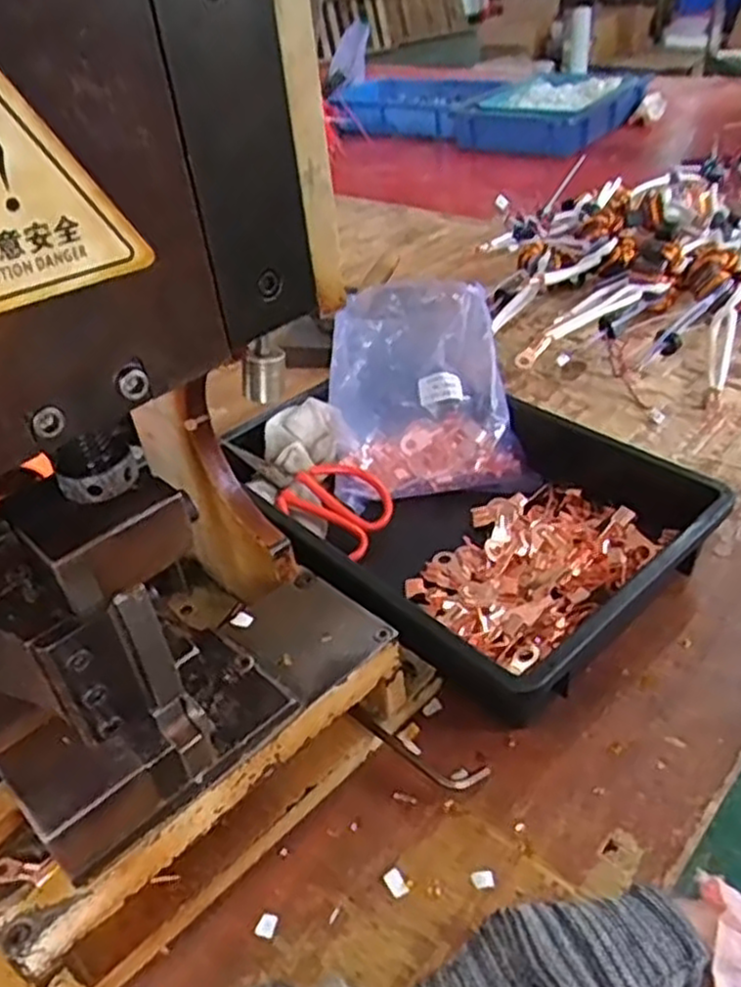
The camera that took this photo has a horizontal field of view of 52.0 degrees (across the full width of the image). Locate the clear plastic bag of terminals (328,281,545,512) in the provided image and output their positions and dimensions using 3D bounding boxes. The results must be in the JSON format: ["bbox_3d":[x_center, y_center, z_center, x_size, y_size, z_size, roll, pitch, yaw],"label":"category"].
[{"bbox_3d":[0.040,-0.094,0.683,0.163,0.204,0.066,-12,-4,18],"label":"clear plastic bag of terminals"}]

